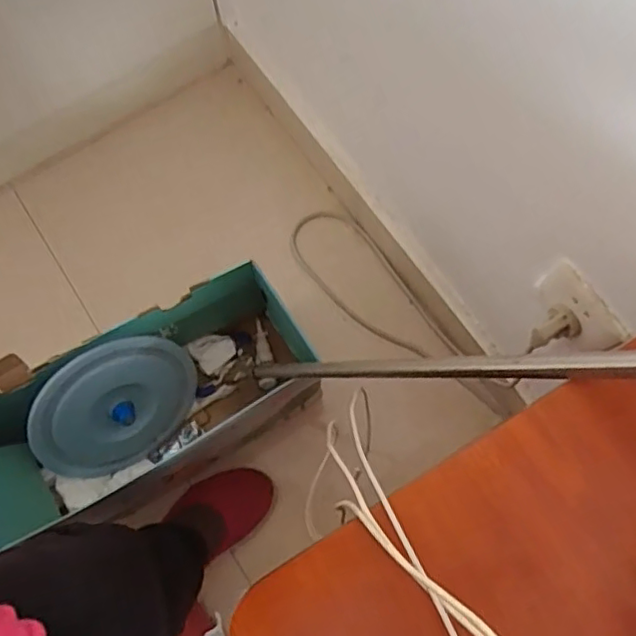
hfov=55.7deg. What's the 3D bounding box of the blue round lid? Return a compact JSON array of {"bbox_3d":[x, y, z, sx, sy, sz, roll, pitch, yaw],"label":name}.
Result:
[{"bbox_3d":[-0.248,0.115,0.763,0.196,0.205,0.023,-2,33,-36],"label":"blue round lid"}]

